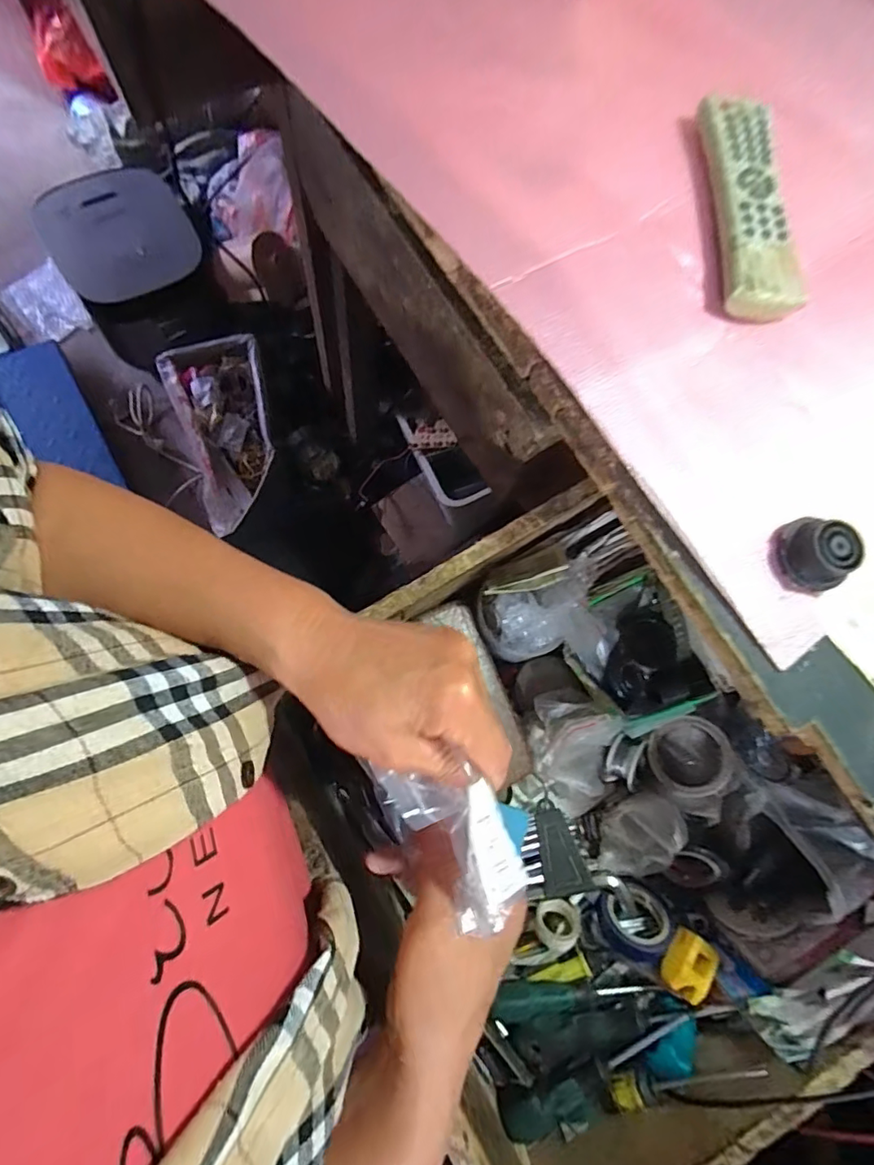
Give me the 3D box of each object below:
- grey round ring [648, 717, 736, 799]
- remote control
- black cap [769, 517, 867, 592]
[{"bbox_3d":[0.199,0.137,0.415,0.061,0.013,0.057,-7,65,14],"label":"grey round ring"},{"bbox_3d":[0.200,-0.240,0.336,0.048,0.018,0.151,1,78,-6],"label":"remote control"},{"bbox_3d":[0.201,-0.015,0.284,0.034,0.026,0.038,-17,81,-10],"label":"black cap"}]

